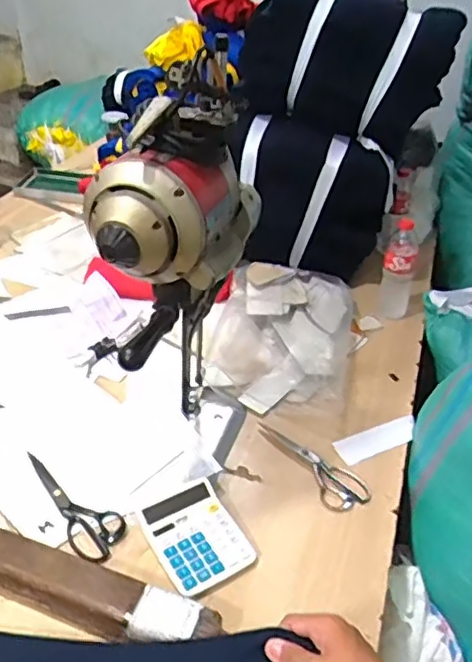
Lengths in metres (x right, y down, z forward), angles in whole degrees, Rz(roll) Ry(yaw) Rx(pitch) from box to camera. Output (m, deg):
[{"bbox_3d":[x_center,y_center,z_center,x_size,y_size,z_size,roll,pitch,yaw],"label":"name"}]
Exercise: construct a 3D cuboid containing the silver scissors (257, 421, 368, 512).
[{"bbox_3d":[0.125,0.206,1.006,0.075,0.012,0.208,-17,40,-27],"label":"silver scissors"}]

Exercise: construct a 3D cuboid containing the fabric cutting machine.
[{"bbox_3d":[-0.079,-0.053,0.874,0.190,0.531,0.276,5,35,1],"label":"fabric cutting machine"}]

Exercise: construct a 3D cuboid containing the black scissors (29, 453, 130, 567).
[{"bbox_3d":[-0.233,0.245,0.907,0.074,0.020,0.212,-23,43,-33],"label":"black scissors"}]

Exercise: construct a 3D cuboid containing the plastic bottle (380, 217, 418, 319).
[{"bbox_3d":[0.354,-0.140,1.352,0.070,0.208,0.073,16,36,17],"label":"plastic bottle"}]

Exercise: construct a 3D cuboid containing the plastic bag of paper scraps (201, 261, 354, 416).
[{"bbox_3d":[0.089,0.000,1.232,0.281,0.085,0.384,9,35,8],"label":"plastic bag of paper scraps"}]

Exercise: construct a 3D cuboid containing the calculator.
[{"bbox_3d":[-0.056,0.279,0.861,0.116,0.033,0.149,-19,41,-30],"label":"calculator"}]

